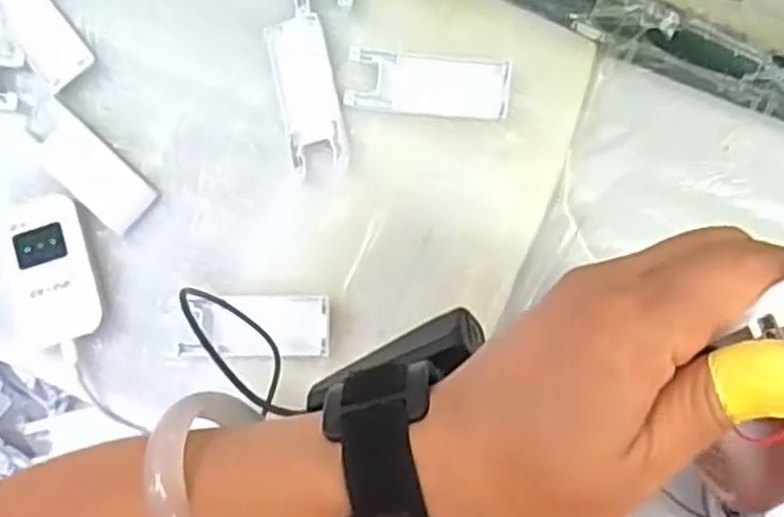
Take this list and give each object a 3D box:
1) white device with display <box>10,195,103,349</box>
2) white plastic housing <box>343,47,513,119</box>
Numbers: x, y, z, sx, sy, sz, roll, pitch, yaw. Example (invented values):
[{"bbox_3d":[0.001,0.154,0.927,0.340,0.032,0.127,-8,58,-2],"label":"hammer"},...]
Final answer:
[{"bbox_3d":[-0.235,0.007,0.520,0.062,0.017,0.100,-10,84,4],"label":"white device with display"},{"bbox_3d":[0.024,-0.114,0.499,0.105,0.007,0.039,6,85,6],"label":"white plastic housing"}]

